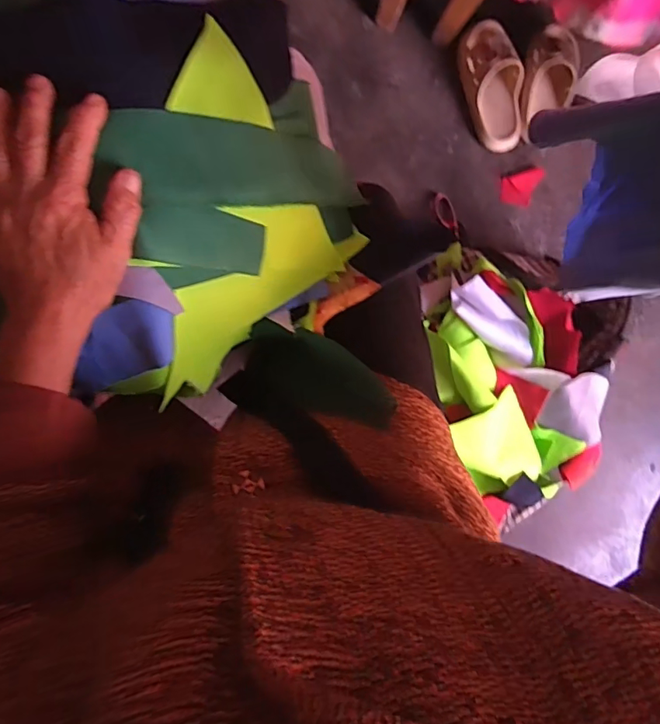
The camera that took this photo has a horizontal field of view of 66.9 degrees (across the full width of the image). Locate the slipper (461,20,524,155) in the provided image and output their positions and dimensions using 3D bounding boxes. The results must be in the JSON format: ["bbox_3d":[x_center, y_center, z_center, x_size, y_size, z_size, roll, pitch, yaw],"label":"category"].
[{"bbox_3d":[0.294,-0.500,0.903,0.094,0.066,0.221,-12,91,-10],"label":"slipper"}]

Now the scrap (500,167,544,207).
[{"bbox_3d":[0.365,-0.327,0.940,0.089,0.012,0.061,-19,92,-10],"label":"scrap"}]

